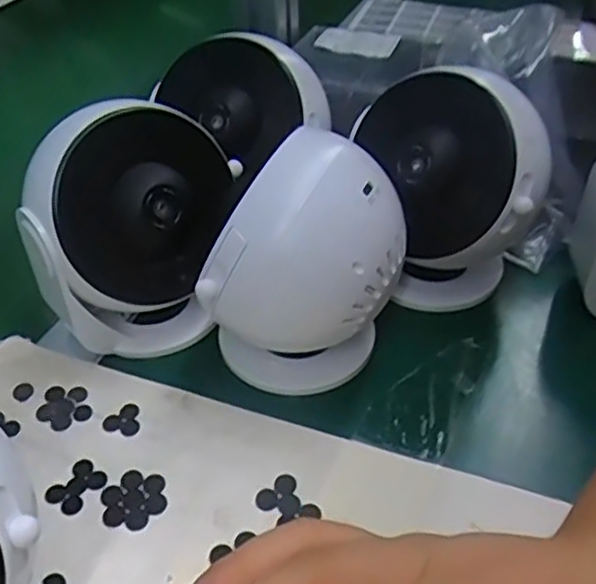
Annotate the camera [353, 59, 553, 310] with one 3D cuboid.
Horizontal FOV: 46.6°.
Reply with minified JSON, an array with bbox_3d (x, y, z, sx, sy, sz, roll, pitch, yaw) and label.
[{"bbox_3d":[0.085,-0.051,0.385,0.098,0.122,0.085,-3,41,-2],"label":"camera"}]

